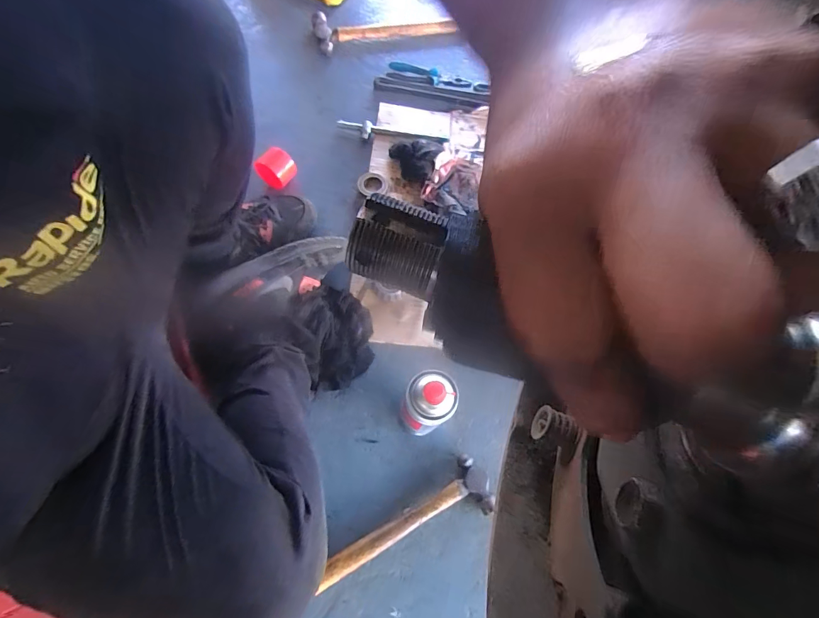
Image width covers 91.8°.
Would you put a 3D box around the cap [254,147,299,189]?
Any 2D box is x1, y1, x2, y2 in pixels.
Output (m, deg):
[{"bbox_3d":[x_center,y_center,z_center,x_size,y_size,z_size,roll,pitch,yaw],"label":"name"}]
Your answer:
[{"bbox_3d":[-0.265,-0.276,0.799,0.059,0.070,0.066,35,71,11],"label":"cap"}]

